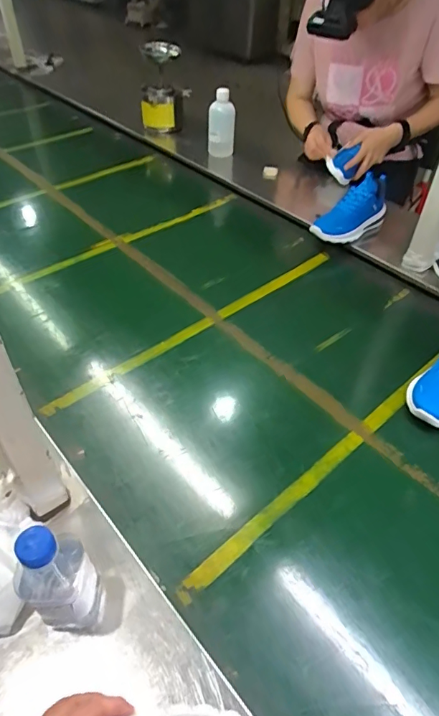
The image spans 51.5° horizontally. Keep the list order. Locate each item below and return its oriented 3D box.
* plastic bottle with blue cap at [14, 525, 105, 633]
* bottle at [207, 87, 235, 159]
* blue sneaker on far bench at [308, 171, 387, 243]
[{"bbox_3d":[-0.152,0.219,0.444,0.063,0.162,0.069,34,53,28],"label":"plastic bottle with blue cap"},{"bbox_3d":[0.004,-0.677,1.328,0.080,0.190,0.075,3,45,1],"label":"bottle"},{"bbox_3d":[0.310,-0.349,1.049,0.205,0.105,0.097,-32,54,-29],"label":"blue sneaker on far bench"}]

